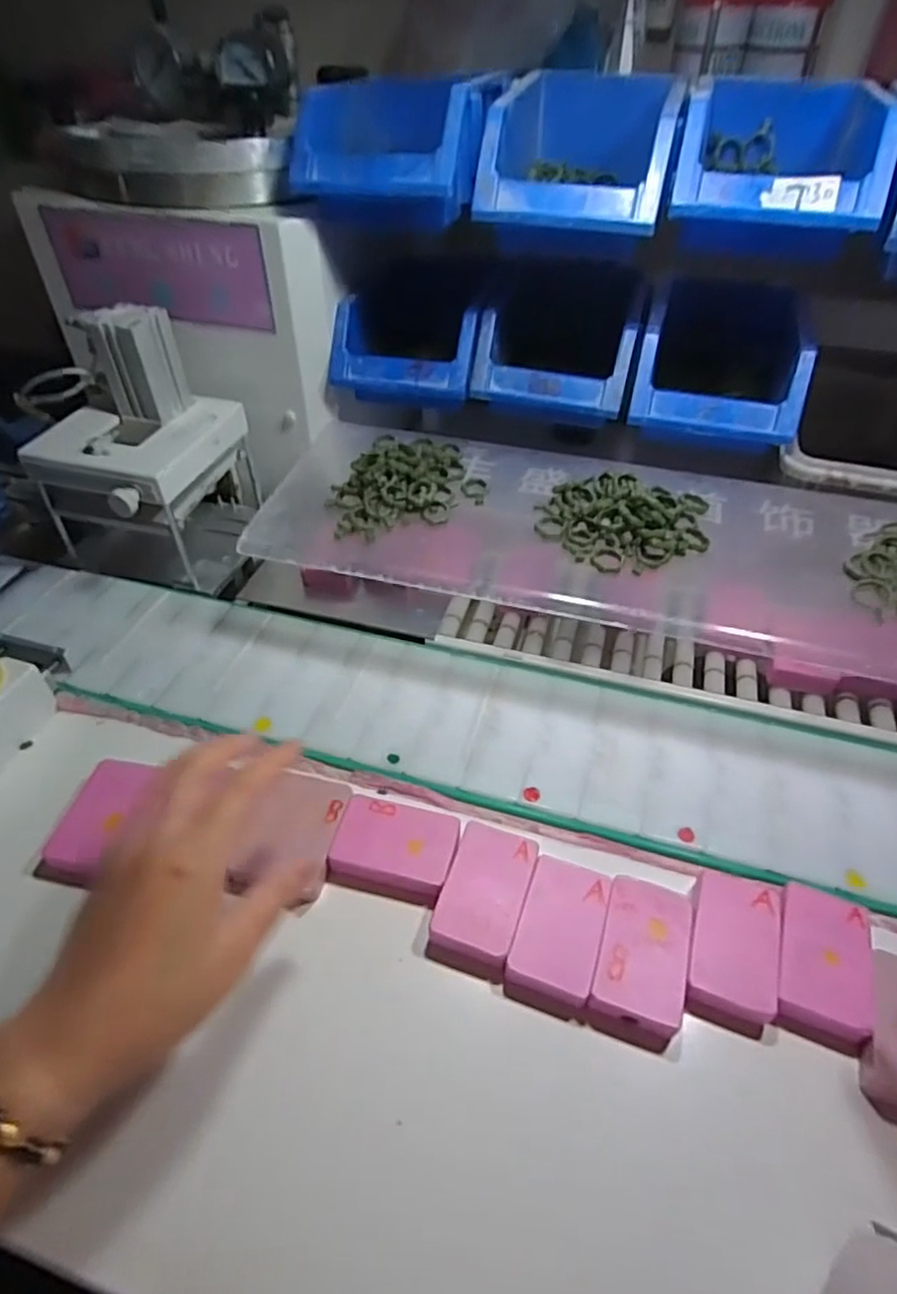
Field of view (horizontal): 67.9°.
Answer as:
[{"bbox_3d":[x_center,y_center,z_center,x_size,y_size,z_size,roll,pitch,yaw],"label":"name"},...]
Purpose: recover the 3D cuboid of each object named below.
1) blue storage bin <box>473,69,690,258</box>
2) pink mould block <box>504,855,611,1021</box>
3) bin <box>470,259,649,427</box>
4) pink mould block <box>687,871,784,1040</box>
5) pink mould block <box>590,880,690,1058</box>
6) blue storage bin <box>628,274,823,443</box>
[{"bbox_3d":[0.098,-0.359,0.485,0.124,0.076,0.186,10,46,10],"label":"blue storage bin"},{"bbox_3d":[0.060,0.154,0.360,0.042,0.017,0.072,14,47,14],"label":"pink mould block"},{"bbox_3d":[0.099,-0.265,0.574,0.122,0.082,0.171,10,46,10],"label":"bin"},{"bbox_3d":[0.153,0.161,0.359,0.044,0.018,0.076,14,47,13],"label":"pink mould block"},{"bbox_3d":[0.103,0.165,0.355,0.045,0.019,0.076,13,47,13],"label":"pink mould block"},{"bbox_3d":[0.221,-0.231,0.551,0.125,0.087,0.168,12,47,11],"label":"blue storage bin"}]

